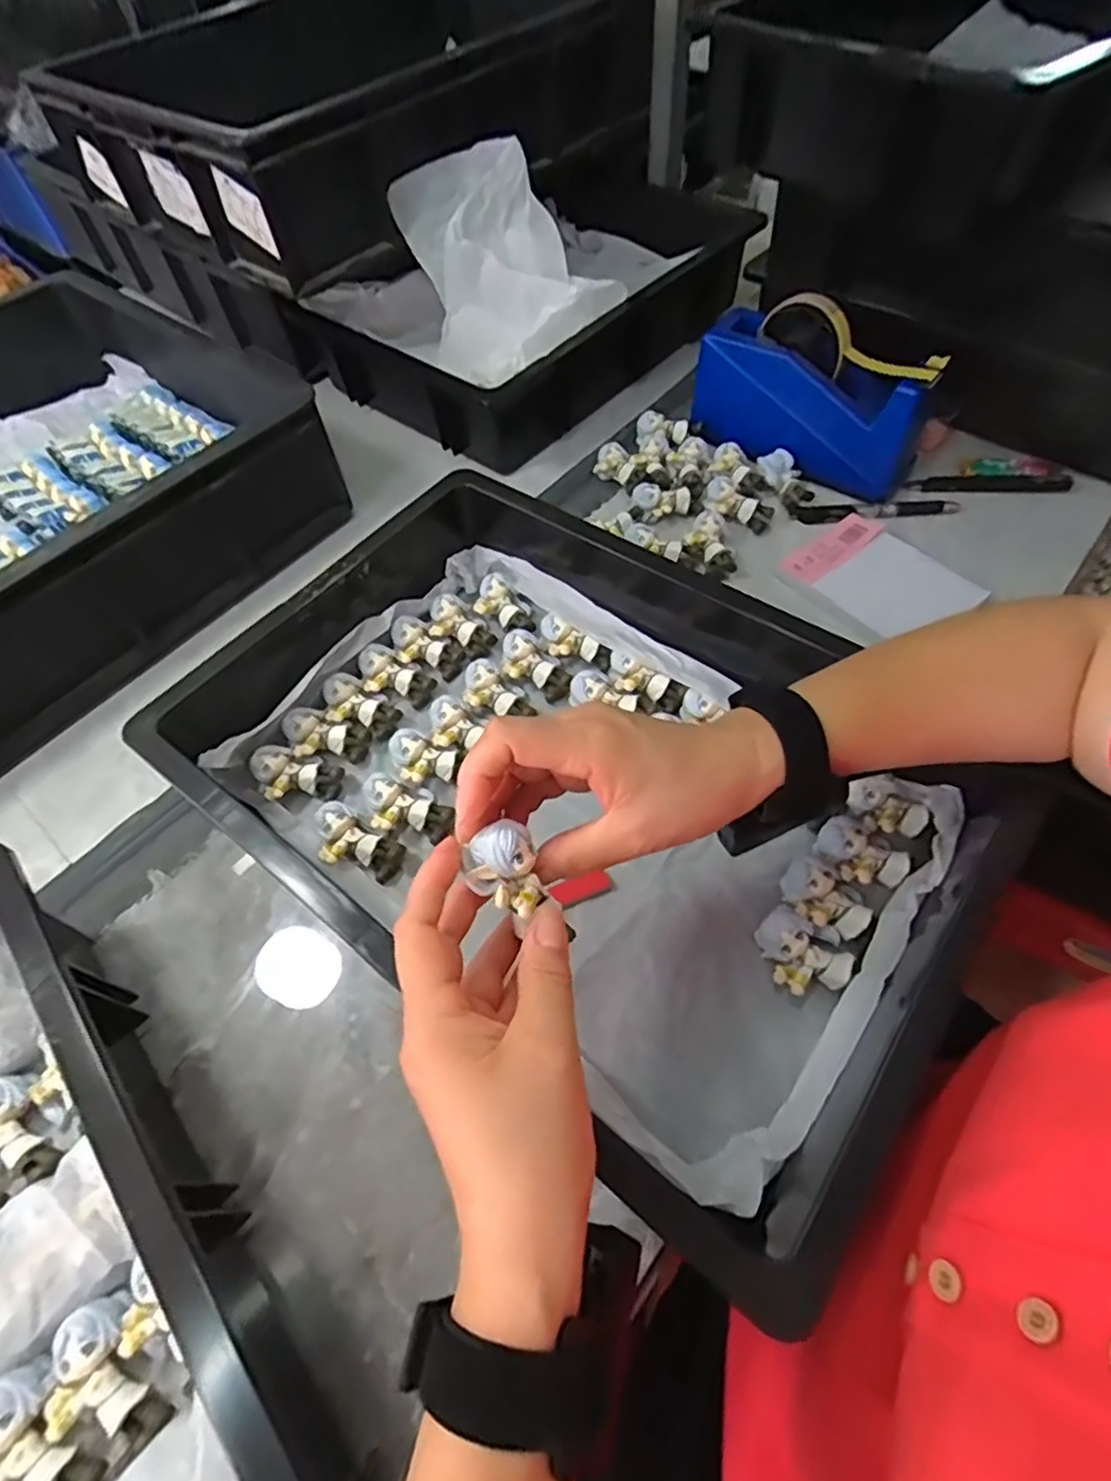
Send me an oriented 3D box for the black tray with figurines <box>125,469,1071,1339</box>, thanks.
[{"bbox_3d":[0.001,0.004,0.428,0.514,0.088,0.336,33,65,22],"label":"black tray with figurines"}]

